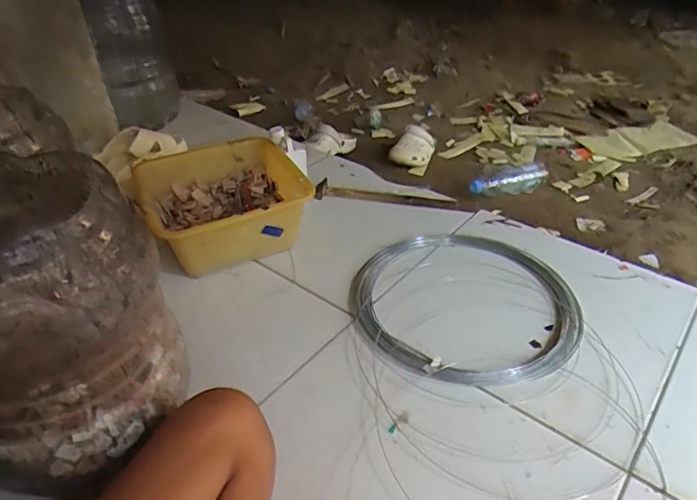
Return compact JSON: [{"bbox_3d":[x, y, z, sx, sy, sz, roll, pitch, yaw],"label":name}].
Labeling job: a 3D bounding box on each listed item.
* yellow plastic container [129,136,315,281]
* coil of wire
[{"bbox_3d":[-0.220,-0.084,0.922,0.273,0.112,0.280,-15,41,-17],"label":"yellow plastic container"},{"bbox_3d":[0.183,0.069,0.799,0.354,0.012,0.329,-1,39,1],"label":"coil of wire"}]

